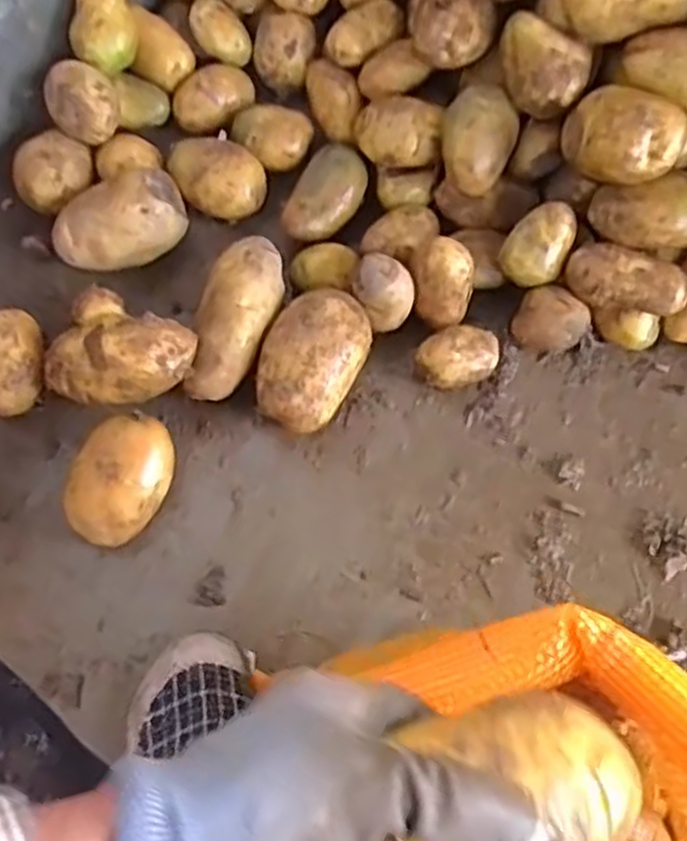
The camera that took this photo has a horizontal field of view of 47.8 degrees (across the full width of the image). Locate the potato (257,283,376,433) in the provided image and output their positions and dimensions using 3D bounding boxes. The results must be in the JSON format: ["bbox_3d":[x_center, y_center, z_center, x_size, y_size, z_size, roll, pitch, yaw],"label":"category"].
[{"bbox_3d":[-0.027,-0.049,0.660,0.080,0.067,0.117,24,69,12],"label":"potato"}]

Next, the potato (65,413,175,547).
[{"bbox_3d":[-0.179,0.051,0.633,0.068,0.060,0.101,22,69,11],"label":"potato"}]

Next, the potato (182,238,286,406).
[{"bbox_3d":[-0.091,-0.085,0.679,0.061,0.065,0.147,13,68,7],"label":"potato"}]

